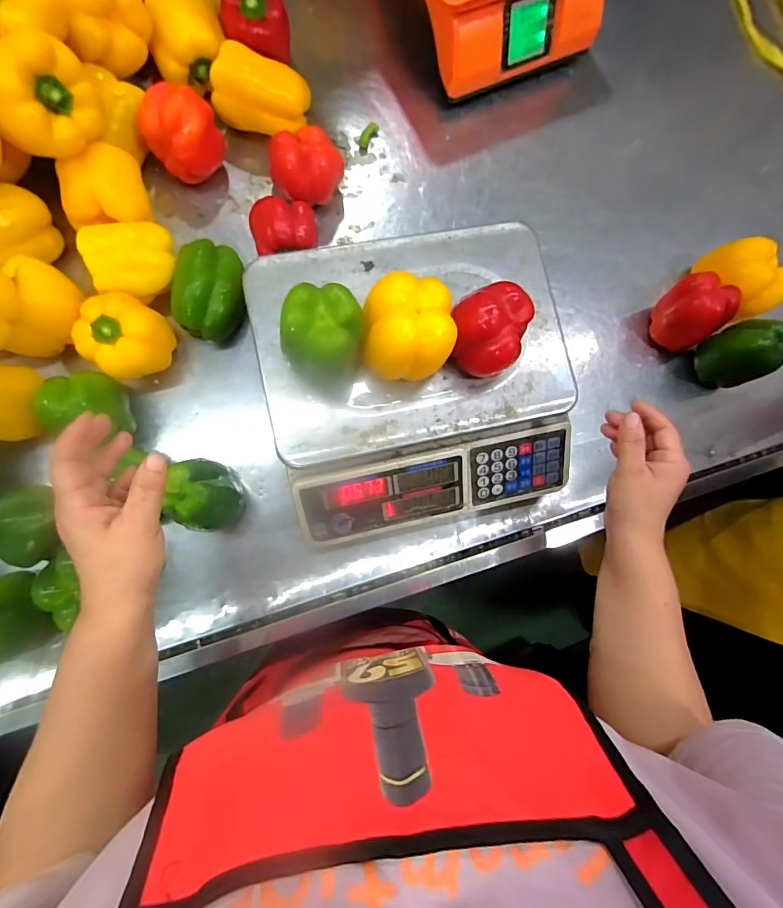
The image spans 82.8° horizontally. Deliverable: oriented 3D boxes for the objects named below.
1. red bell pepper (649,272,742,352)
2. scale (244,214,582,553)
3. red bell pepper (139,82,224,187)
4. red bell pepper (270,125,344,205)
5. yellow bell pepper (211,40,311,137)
[{"bbox_3d":[0.384,-0.183,0.572,0.064,0.096,0.078,-39,90,-10],"label":"red bell pepper"},{"bbox_3d":[0.028,-0.080,0.507,0.328,0.094,0.318,-12,85,-9],"label":"scale"},{"bbox_3d":[-0.246,-0.377,0.524,0.079,0.074,0.075,1,84,-7],"label":"red bell pepper"},{"bbox_3d":[-0.108,-0.352,0.548,0.077,0.065,0.087,-33,89,-10],"label":"red bell pepper"},{"bbox_3d":[-0.160,-0.434,0.548,0.110,0.075,0.066,16,82,-5],"label":"yellow bell pepper"}]

